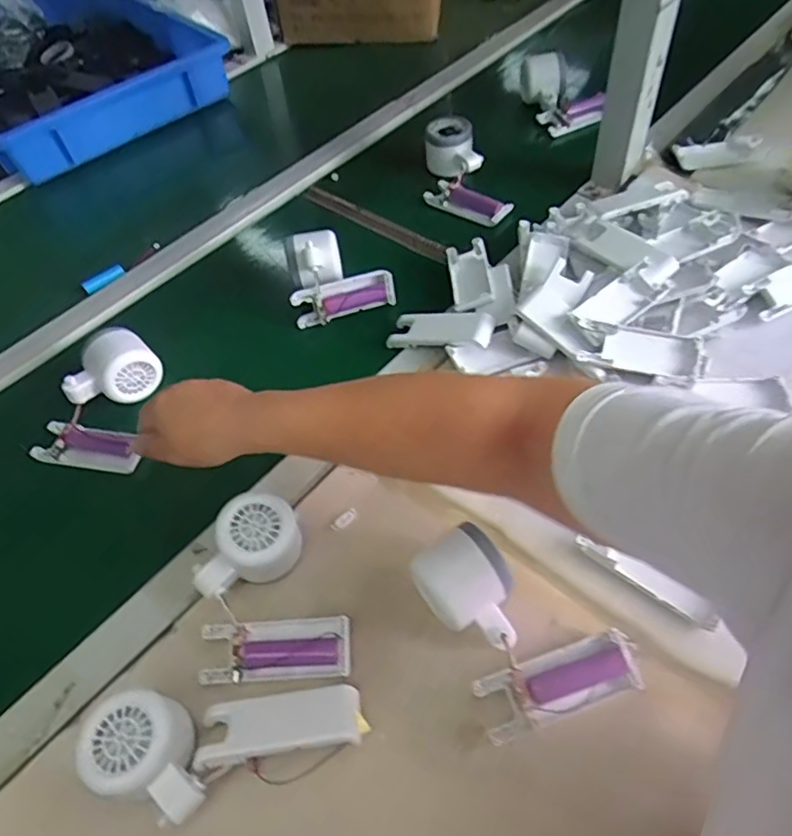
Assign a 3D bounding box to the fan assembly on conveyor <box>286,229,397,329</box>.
[{"bbox_3d":[-0.064,-0.150,0.618,0.102,0.069,0.080,-21,54,-8],"label":"fan assembly on conveyor"}]

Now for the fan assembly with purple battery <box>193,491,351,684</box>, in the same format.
[{"bbox_3d":[-0.089,0.120,0.427,0.107,0.051,0.124,-6,53,4],"label":"fan assembly with purple battery"}]

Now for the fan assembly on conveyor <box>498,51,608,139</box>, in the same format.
[{"bbox_3d":[0.216,-0.443,0.795,0.055,0.075,0.162,-40,72,-22],"label":"fan assembly on conveyor"}]

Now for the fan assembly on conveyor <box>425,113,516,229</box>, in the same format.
[{"bbox_3d":[0.075,-0.296,0.725,0.078,0.050,0.159,-14,68,-5],"label":"fan assembly on conveyor"}]

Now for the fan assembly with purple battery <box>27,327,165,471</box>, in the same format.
[{"bbox_3d":[-0.272,-0.021,0.551,0.095,0.049,0.127,7,55,10],"label":"fan assembly with purple battery"}]

